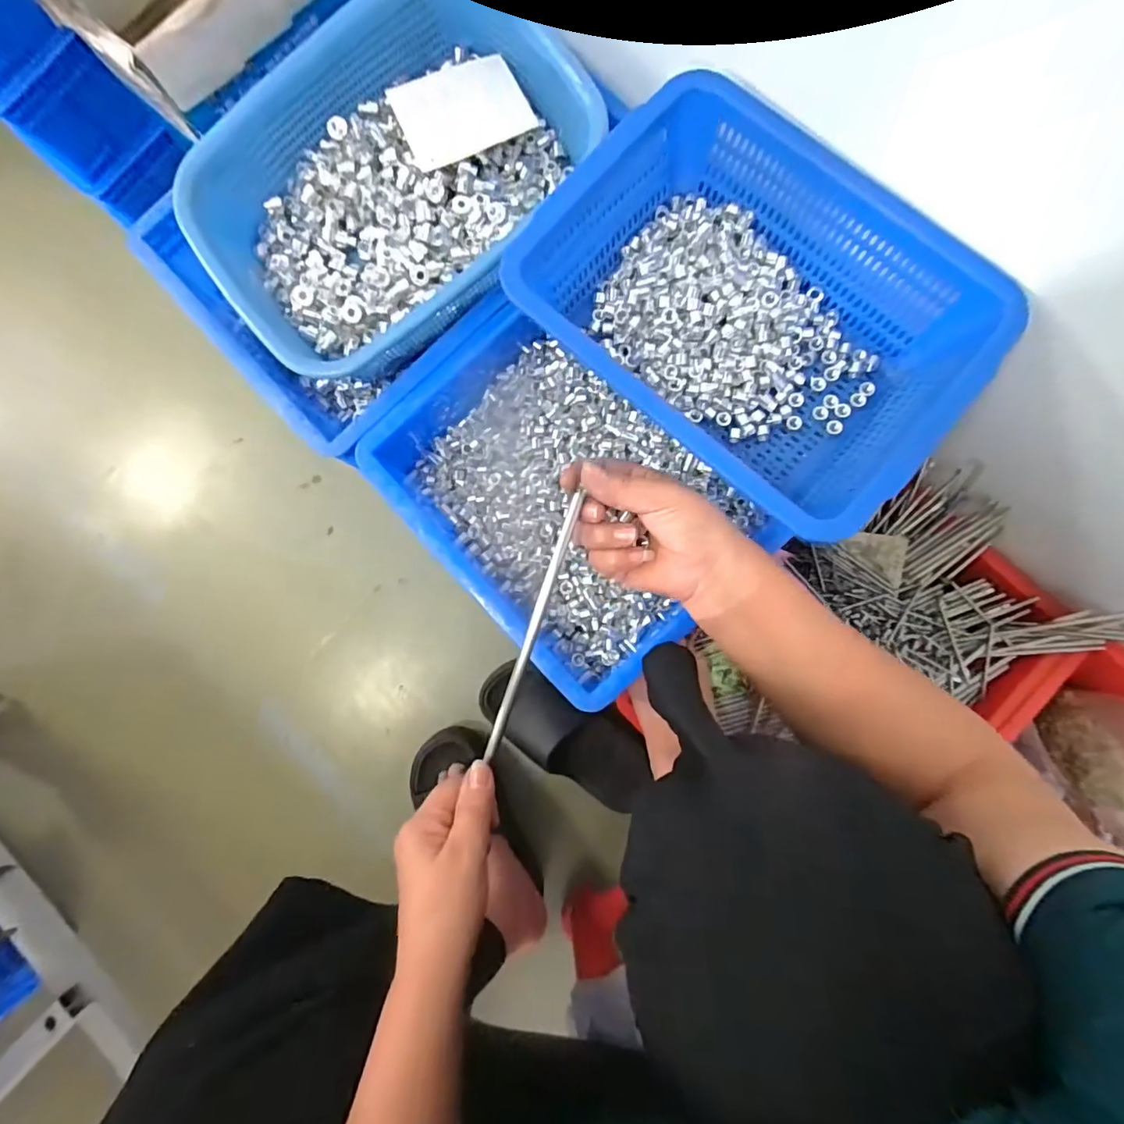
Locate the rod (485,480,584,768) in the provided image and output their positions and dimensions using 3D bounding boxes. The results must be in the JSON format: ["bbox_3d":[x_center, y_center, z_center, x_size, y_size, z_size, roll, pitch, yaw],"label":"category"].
[{"bbox_3d":[-0.020,0.049,0.364,0.008,0.005,0.183,19,93,6],"label":"rod"}]

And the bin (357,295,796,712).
[{"bbox_3d":[-0.011,-0.055,0.479,0.296,0.070,0.209,43,88,7],"label":"bin"}]

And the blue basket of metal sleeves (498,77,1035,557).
[{"bbox_3d":[0.141,-0.181,0.415,0.231,0.102,0.308,-45,83,-2],"label":"blue basket of metal sleeves"}]

